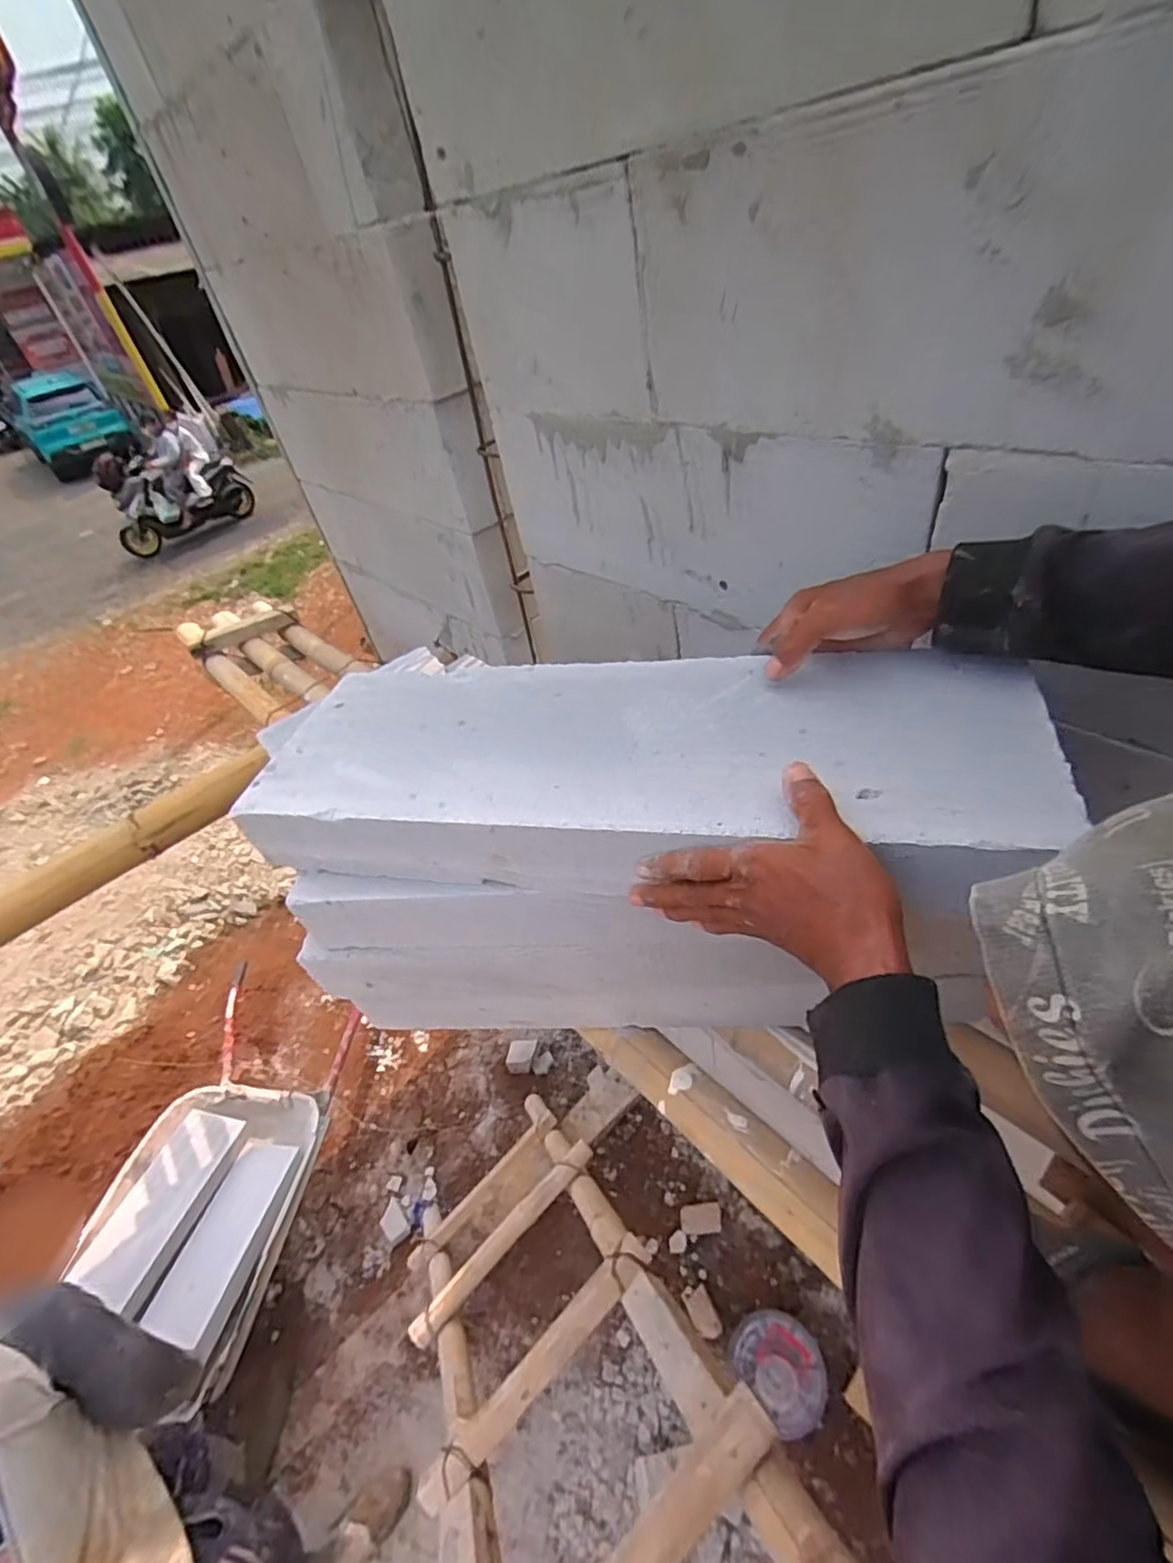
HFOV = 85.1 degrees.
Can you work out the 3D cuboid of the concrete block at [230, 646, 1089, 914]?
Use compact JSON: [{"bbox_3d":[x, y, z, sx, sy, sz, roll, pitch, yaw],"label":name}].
[{"bbox_3d":[0.023,-0.009,0.504,0.574,0.079,0.210,-1,40,18],"label":"concrete block"}]

